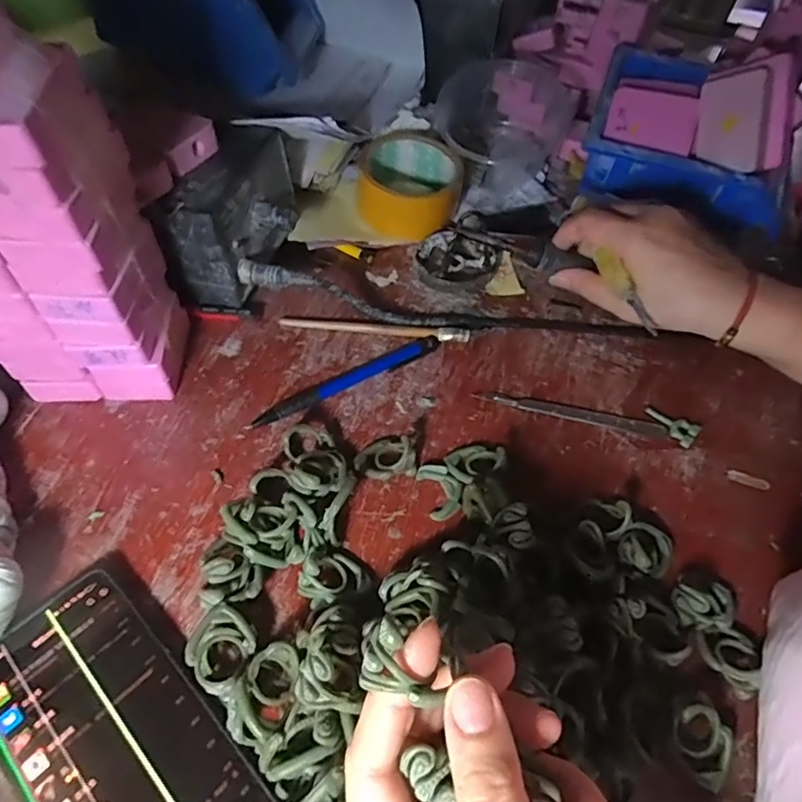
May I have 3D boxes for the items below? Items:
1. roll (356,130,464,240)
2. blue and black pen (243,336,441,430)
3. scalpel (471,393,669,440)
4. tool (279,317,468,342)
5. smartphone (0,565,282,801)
[{"bbox_3d":[0.009,-0.189,0.471,0.083,0.047,0.080,9,54,2],"label":"roll"},{"bbox_3d":[-0.035,-0.016,0.372,0.147,0.008,0.015,-27,61,-21],"label":"blue and black pen"},{"bbox_3d":[0.117,0.007,0.370,0.130,0.004,0.013,12,54,4],"label":"scalpel"},{"bbox_3d":[-0.019,-0.054,0.397,0.137,0.008,0.008,6,54,0],"label":"tool"},{"bbox_3d":[-0.126,0.154,0.241,0.158,0.013,0.076,40,61,22],"label":"smartphone"}]

